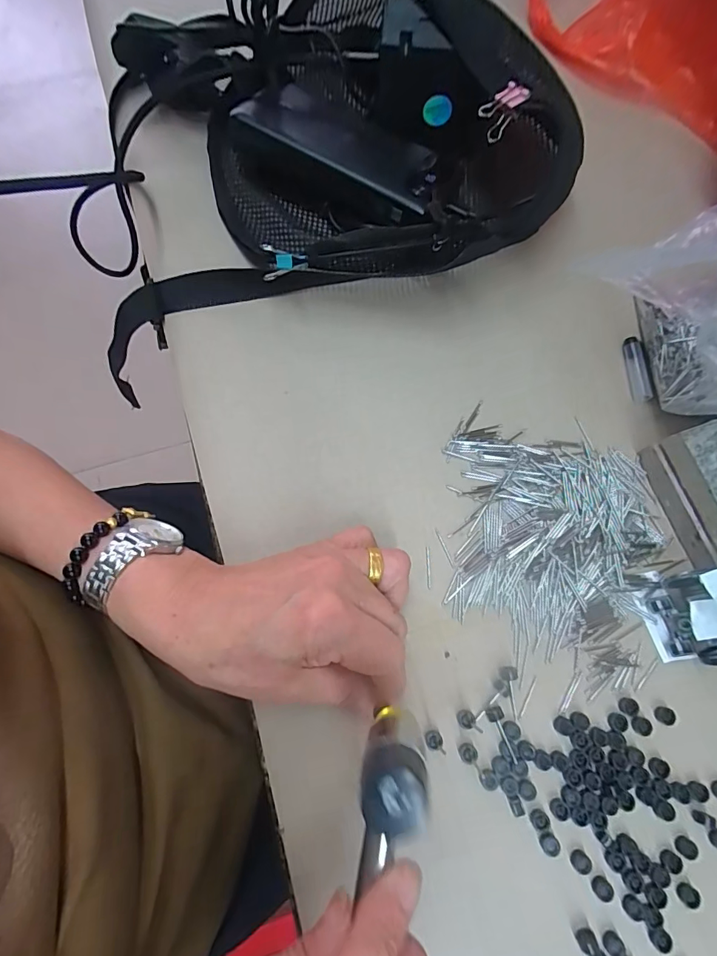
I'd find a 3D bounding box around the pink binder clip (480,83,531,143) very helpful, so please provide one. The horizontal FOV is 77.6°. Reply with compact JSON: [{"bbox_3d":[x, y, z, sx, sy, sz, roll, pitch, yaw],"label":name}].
[{"bbox_3d":[0.087,-0.225,0.273,0.024,0.022,0.016,-31,77,-9],"label":"pink binder clip"}]

